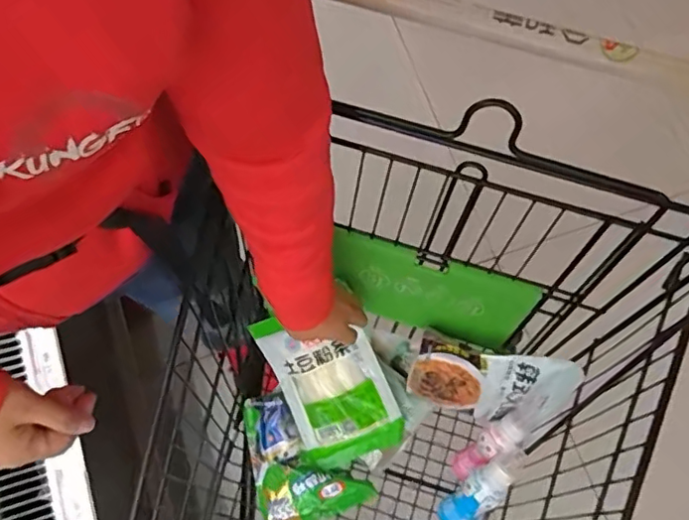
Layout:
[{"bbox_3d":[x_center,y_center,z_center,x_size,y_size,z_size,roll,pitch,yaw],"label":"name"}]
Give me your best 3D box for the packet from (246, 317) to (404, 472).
[{"bbox_3d":[-0.019,0.182,0.830,0.148,0.030,0.239,-21,100,11],"label":"packet"}]

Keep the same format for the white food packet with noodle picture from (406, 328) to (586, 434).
[{"bbox_3d":[0.198,0.177,0.784,0.218,0.184,0.040,3,43,12],"label":"white food packet with noodle picture"}]

